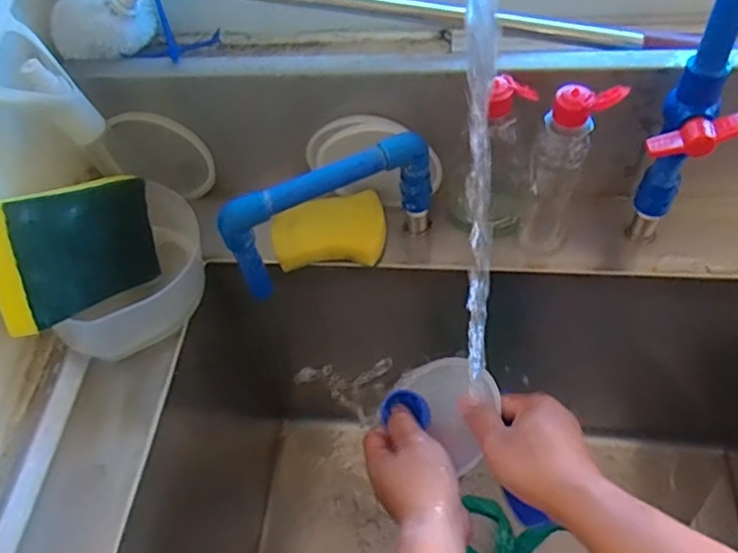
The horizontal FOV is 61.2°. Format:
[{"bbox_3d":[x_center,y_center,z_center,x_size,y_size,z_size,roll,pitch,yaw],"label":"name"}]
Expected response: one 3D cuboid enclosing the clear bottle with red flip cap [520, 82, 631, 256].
[{"bbox_3d":[0.159,-0.085,0.513,0.048,0.159,0.050,19,59,17],"label":"clear bottle with red flip cap"}]

